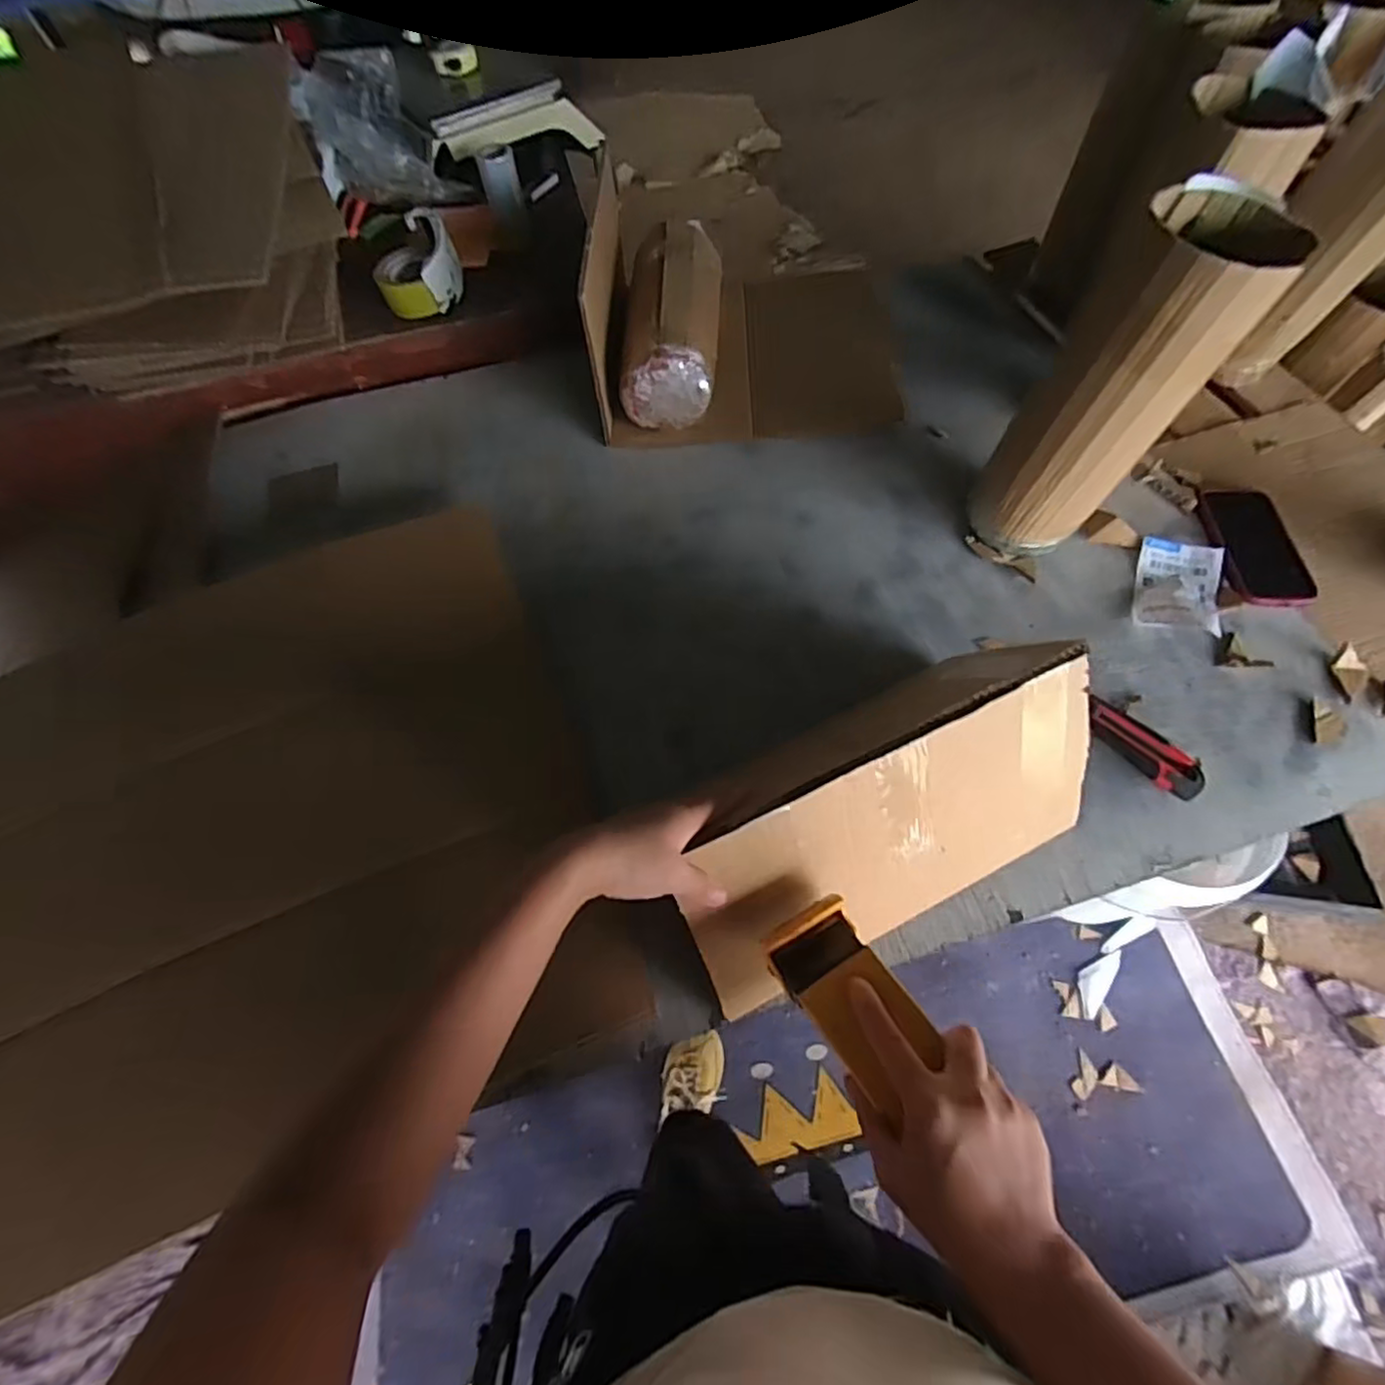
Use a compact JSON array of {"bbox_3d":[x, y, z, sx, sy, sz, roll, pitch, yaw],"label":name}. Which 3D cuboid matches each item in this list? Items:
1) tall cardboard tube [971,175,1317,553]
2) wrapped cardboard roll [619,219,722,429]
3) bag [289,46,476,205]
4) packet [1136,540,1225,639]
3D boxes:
[{"bbox_3d":[0.387,-0.270,0.601,0.136,0.309,0.113,25,66,14],"label":"tall cardboard tube"},{"bbox_3d":[-0.021,-0.504,0.858,0.123,0.109,0.305,1,62,3],"label":"wrapped cardboard roll"},{"bbox_3d":[-0.484,-0.857,0.971,0.183,0.142,0.174,-23,64,-10],"label":"bag"},{"bbox_3d":[0.527,-0.119,0.686,0.076,0.016,0.120,18,64,11],"label":"packet"}]

